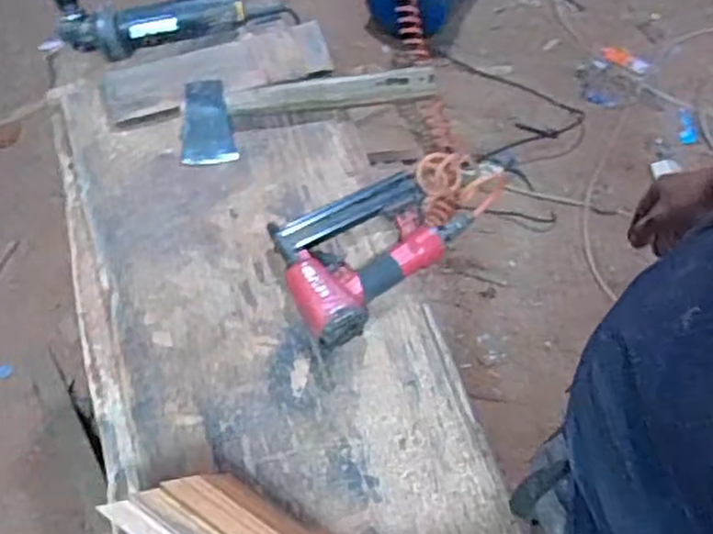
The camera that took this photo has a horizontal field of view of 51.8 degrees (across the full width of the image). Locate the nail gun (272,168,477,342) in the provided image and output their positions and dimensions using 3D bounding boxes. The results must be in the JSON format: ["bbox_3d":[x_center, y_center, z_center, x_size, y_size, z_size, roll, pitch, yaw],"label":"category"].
[{"bbox_3d":[0.011,-0.036,0.898,0.253,0.054,0.174,-37,65,-19],"label":"nail gun"}]

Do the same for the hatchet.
[{"bbox_3d":[-0.066,-0.223,0.995,0.353,0.041,0.107,-11,60,-6],"label":"hatchet"}]

